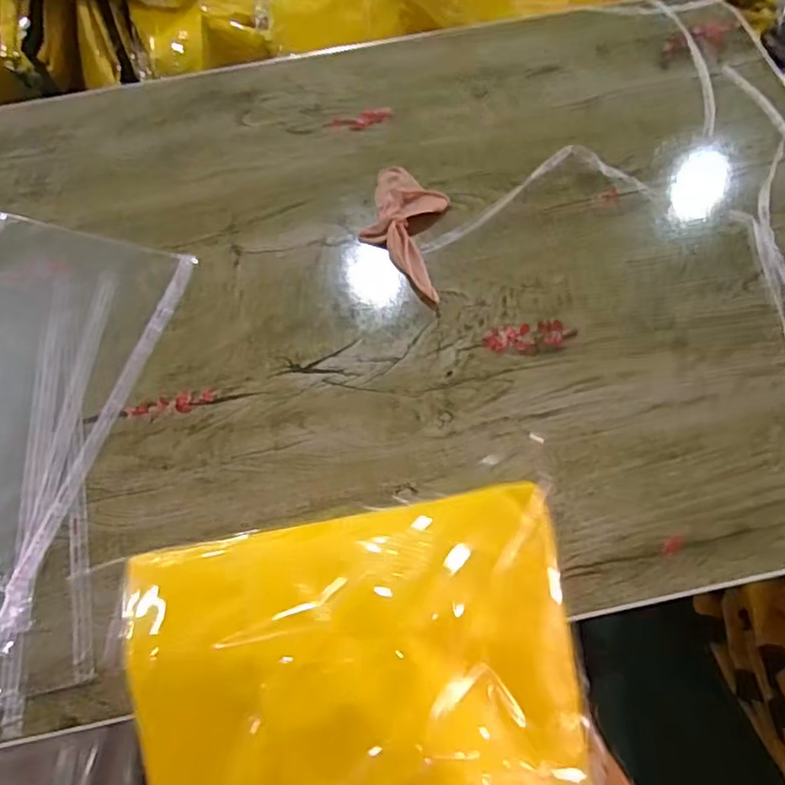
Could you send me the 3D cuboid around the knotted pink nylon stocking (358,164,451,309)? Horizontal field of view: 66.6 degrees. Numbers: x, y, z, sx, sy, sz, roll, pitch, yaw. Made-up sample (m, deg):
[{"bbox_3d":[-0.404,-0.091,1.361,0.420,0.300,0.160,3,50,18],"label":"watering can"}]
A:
[{"bbox_3d":[0.011,-0.146,0.531,0.070,0.014,0.138,6,67,5],"label":"knotted pink nylon stocking"}]

